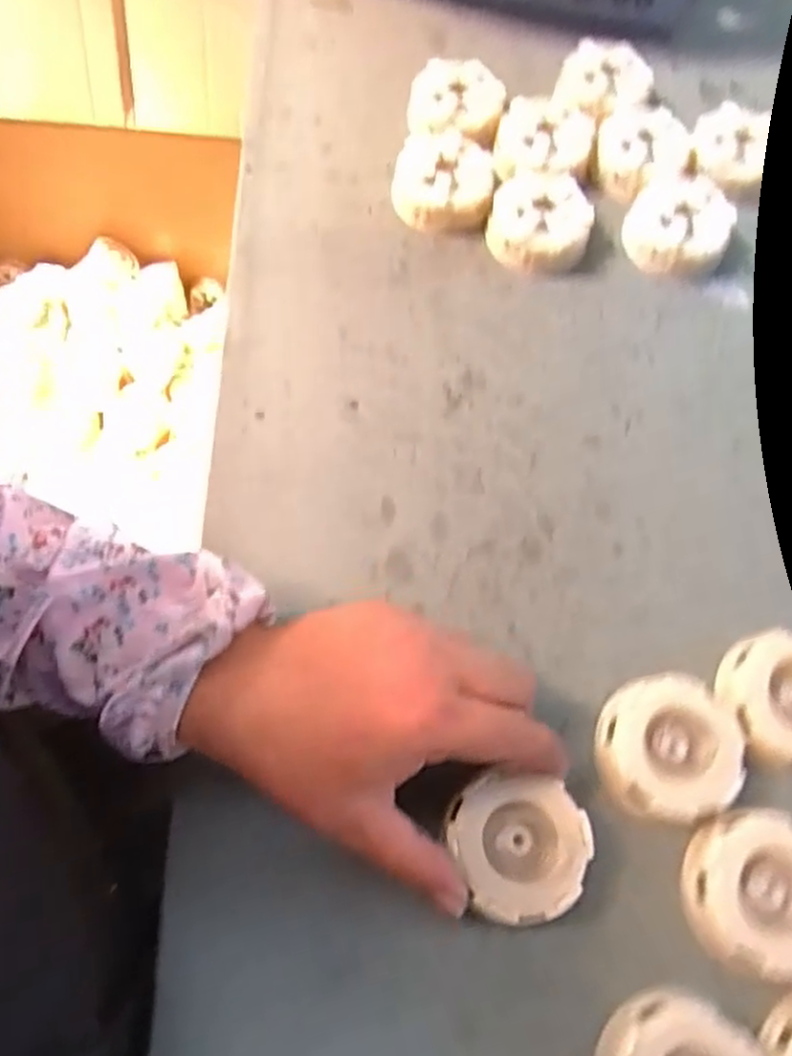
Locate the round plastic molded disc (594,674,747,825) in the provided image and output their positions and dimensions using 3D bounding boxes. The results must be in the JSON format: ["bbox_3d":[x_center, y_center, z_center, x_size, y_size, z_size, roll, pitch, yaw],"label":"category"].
[{"bbox_3d":[0.123,0.100,0.337,0.065,0.023,0.062,1,66,-3],"label":"round plastic molded disc"}]

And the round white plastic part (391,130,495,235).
[{"bbox_3d":[0.030,-0.219,0.472,0.061,0.031,0.056,1,66,-3],"label":"round white plastic part"}]

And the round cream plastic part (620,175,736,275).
[{"bbox_3d":[0.181,-0.195,0.472,0.062,0.021,0.072,31,68,10],"label":"round cream plastic part"}]

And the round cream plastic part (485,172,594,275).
[{"bbox_3d":[0.090,-0.192,0.464,0.062,0.024,0.059,1,66,-3],"label":"round cream plastic part"}]

